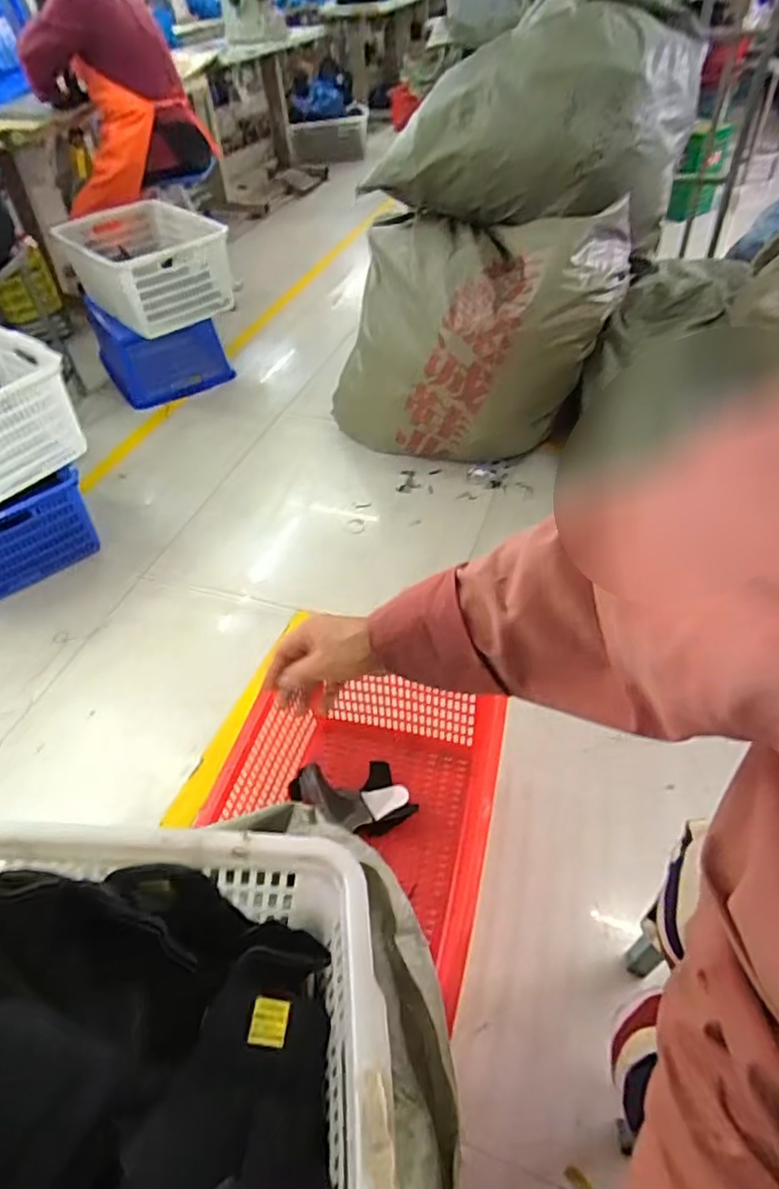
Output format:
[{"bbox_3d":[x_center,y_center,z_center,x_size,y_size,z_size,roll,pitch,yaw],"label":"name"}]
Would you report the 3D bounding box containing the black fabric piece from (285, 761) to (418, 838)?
[{"bbox_3d":[-0.065,0.368,1.104,0.197,0.106,0.128,-13,47,-7],"label":"black fabric piece"}]

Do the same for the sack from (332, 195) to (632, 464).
[{"bbox_3d":[0.195,-0.642,1.670,0.721,0.590,0.342,15,50,18],"label":"sack"}]

